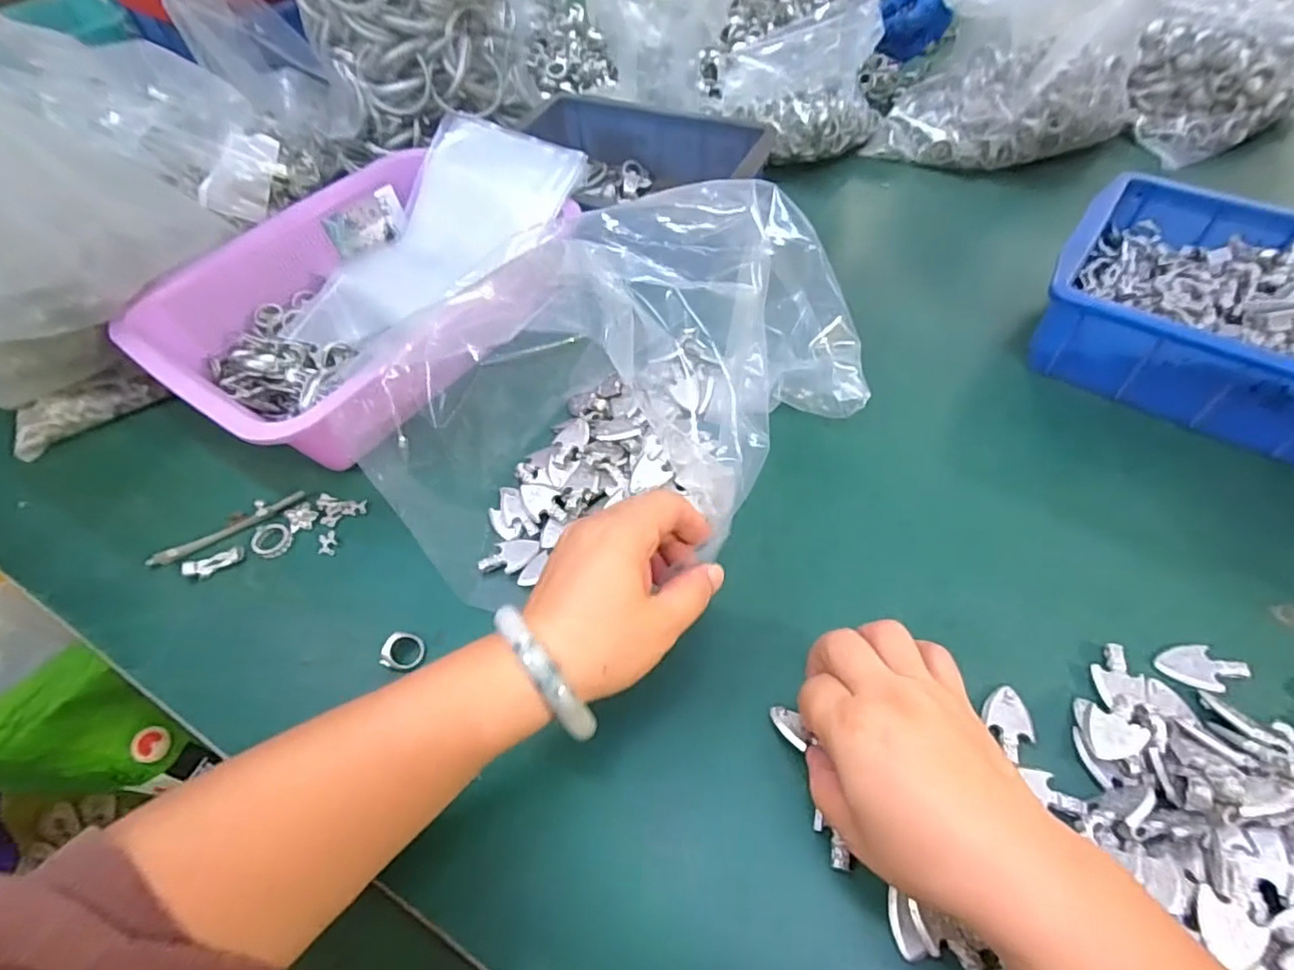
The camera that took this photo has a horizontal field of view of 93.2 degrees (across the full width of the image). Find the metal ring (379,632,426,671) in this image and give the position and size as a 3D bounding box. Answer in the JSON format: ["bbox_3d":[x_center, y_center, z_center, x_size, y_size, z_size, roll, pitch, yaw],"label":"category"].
[{"bbox_3d":[-0.141,0.096,0.354,0.022,0.009,0.021,-2,55,3],"label":"metal ring"}]

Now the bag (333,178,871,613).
[{"bbox_3d":[0.006,-0.065,0.391,0.331,0.130,0.180,-36,61,-21],"label":"bag"}]

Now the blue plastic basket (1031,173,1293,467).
[{"bbox_3d":[0.417,-0.116,0.425,0.244,0.076,0.174,33,63,24],"label":"blue plastic basket"}]

